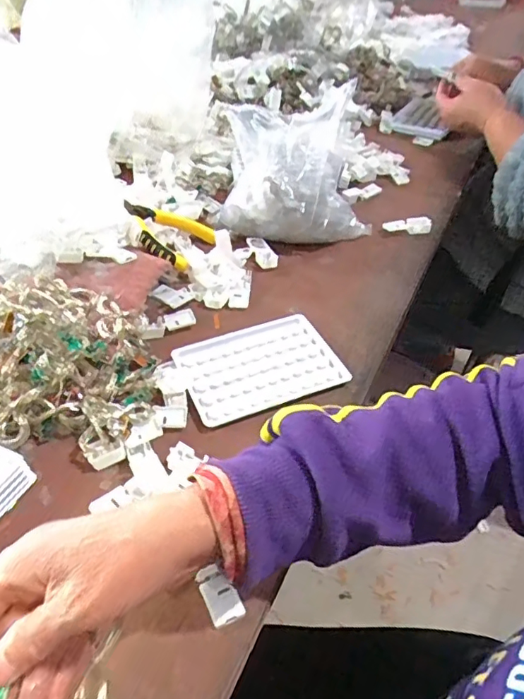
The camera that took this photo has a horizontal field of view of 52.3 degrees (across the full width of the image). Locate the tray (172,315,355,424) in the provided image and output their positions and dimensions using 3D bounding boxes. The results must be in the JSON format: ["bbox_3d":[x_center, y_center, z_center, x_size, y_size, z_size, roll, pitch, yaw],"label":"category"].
[{"bbox_3d":[-0.002,0.012,0.461,0.127,0.010,0.097,-17,46,-18],"label":"tray"}]

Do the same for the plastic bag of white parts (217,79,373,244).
[{"bbox_3d":[0.037,-0.196,0.600,0.164,0.129,0.112,-8,43,-8],"label":"plastic bag of white parts"}]

